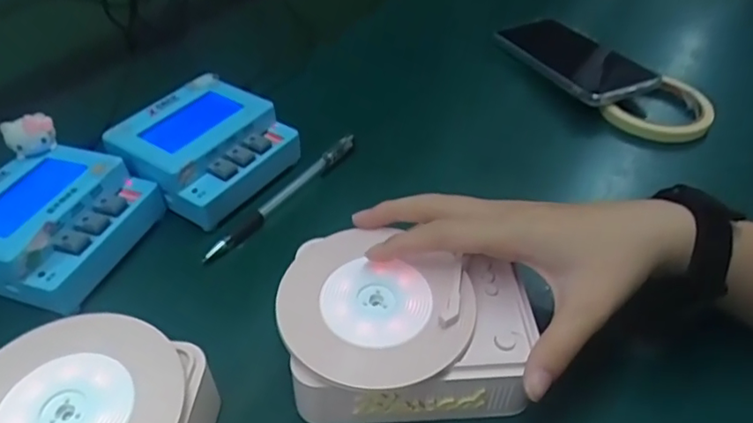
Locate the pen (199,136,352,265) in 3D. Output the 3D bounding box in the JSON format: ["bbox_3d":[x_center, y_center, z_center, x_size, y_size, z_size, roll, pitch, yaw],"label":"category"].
[{"bbox_3d":[-0.064,-0.018,0.424,0.013,0.009,0.159,26,49,25],"label":"pen"}]

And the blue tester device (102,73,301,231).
[{"bbox_3d":[-0.128,-0.049,0.430,0.097,0.044,0.101,26,49,25],"label":"blue tester device"}]

